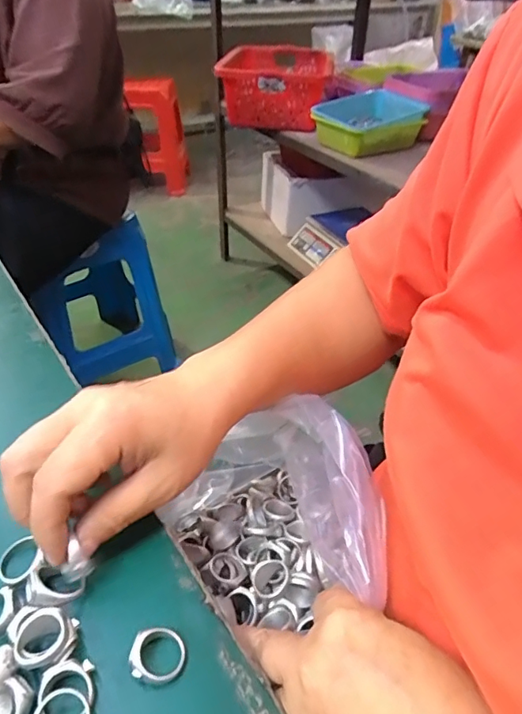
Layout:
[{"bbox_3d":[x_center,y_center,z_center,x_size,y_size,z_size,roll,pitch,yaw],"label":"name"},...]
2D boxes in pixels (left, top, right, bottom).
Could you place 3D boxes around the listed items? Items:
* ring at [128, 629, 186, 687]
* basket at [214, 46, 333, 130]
[{"bbox_3d":[-0.046,0.133,0.223,0.024,0.010,0.023,1,38,-1],"label":"ring"},{"bbox_3d":[0.050,-0.745,1.381,0.273,0.156,0.358,5,38,5],"label":"basket"}]

